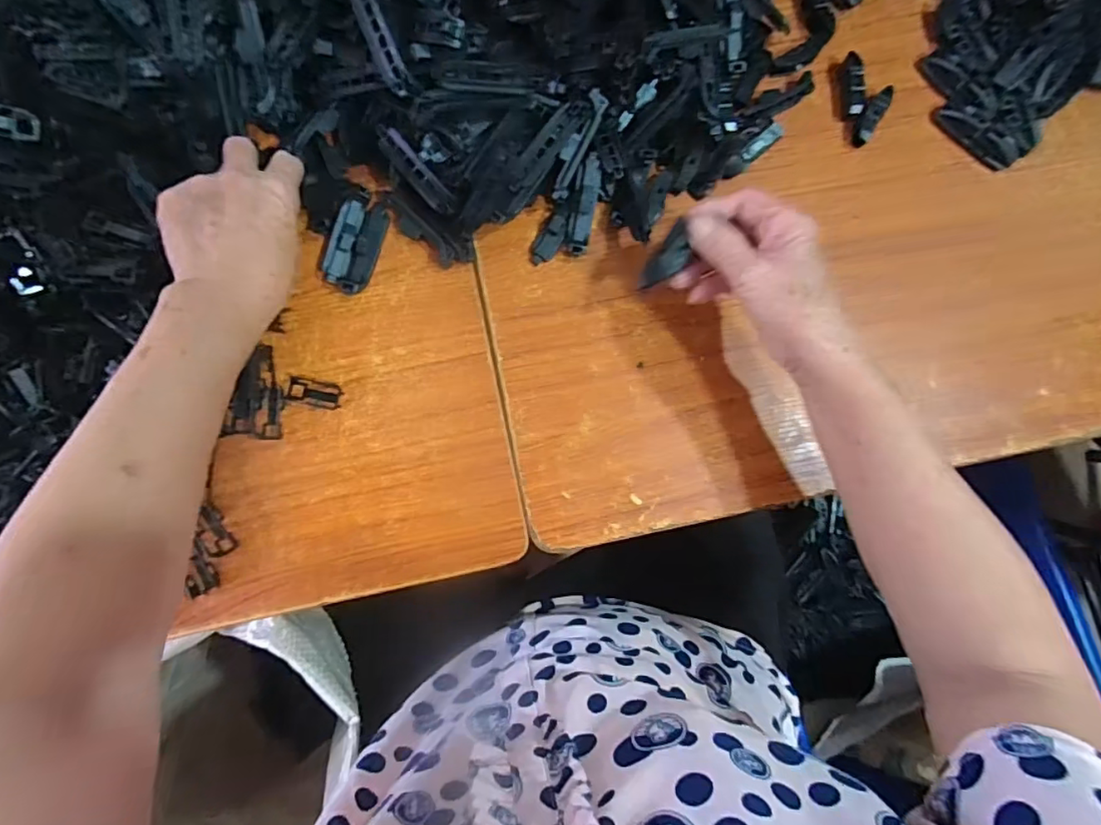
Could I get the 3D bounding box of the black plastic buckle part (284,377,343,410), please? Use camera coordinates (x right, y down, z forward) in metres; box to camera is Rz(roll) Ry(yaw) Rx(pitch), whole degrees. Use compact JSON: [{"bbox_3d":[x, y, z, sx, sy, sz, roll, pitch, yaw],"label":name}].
[{"bbox_3d":[-0.177,-0.015,0.417,0.040,0.004,0.018,14,84,-1],"label":"black plastic buckle part"}]

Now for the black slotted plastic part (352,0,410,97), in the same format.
[{"bbox_3d":[-0.109,-0.238,0.352,0.015,0.013,0.069,-23,110,-4],"label":"black slotted plastic part"}]

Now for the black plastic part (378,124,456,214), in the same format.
[{"bbox_3d":[-0.095,-0.171,0.394,0.014,0.010,0.069,-44,106,-6],"label":"black plastic part"}]

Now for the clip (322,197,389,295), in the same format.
[{"bbox_3d":[-0.149,-0.127,0.423,0.034,0.013,0.072,15,84,-1],"label":"clip"}]

